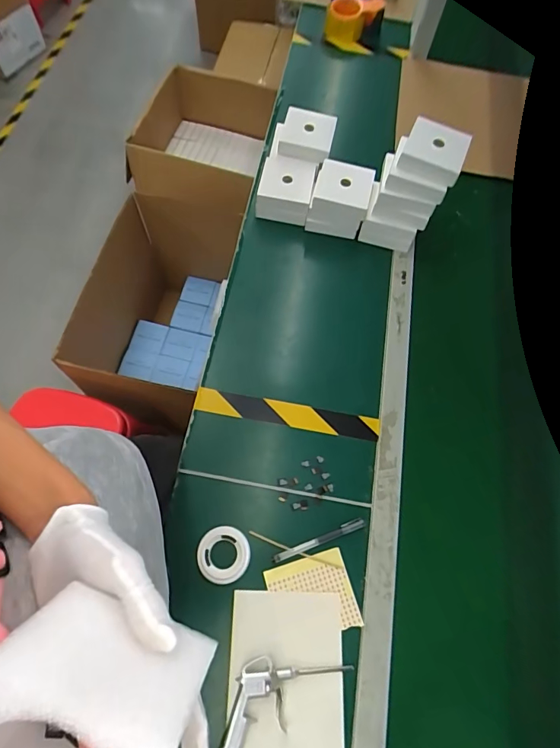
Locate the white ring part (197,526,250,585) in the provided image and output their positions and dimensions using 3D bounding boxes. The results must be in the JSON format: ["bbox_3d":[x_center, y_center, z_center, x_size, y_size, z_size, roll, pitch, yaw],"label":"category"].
[{"bbox_3d":[-0.079,0.254,0.595,0.071,0.007,0.072,-10,68,-8],"label":"white ring part"}]

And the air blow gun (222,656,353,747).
[{"bbox_3d":[-0.023,0.413,0.526,0.220,0.019,0.088,-37,73,-17],"label":"air blow gun"}]

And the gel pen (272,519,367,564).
[{"bbox_3d":[0.057,0.240,0.613,0.142,0.007,0.015,-18,69,-10],"label":"gel pen"}]

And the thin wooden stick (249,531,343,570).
[{"bbox_3d":[0.022,0.255,0.610,0.142,0.007,0.006,20,67,5],"label":"thin wooden stick"}]

